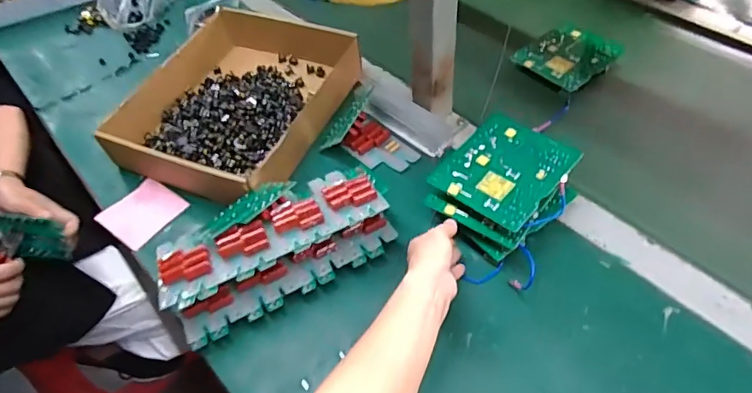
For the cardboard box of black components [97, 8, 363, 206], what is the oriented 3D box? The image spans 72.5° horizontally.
[{"bbox_3d":[-0.190,-0.138,0.725,0.257,0.058,0.310,15,55,17],"label":"cardboard box of black components"}]

